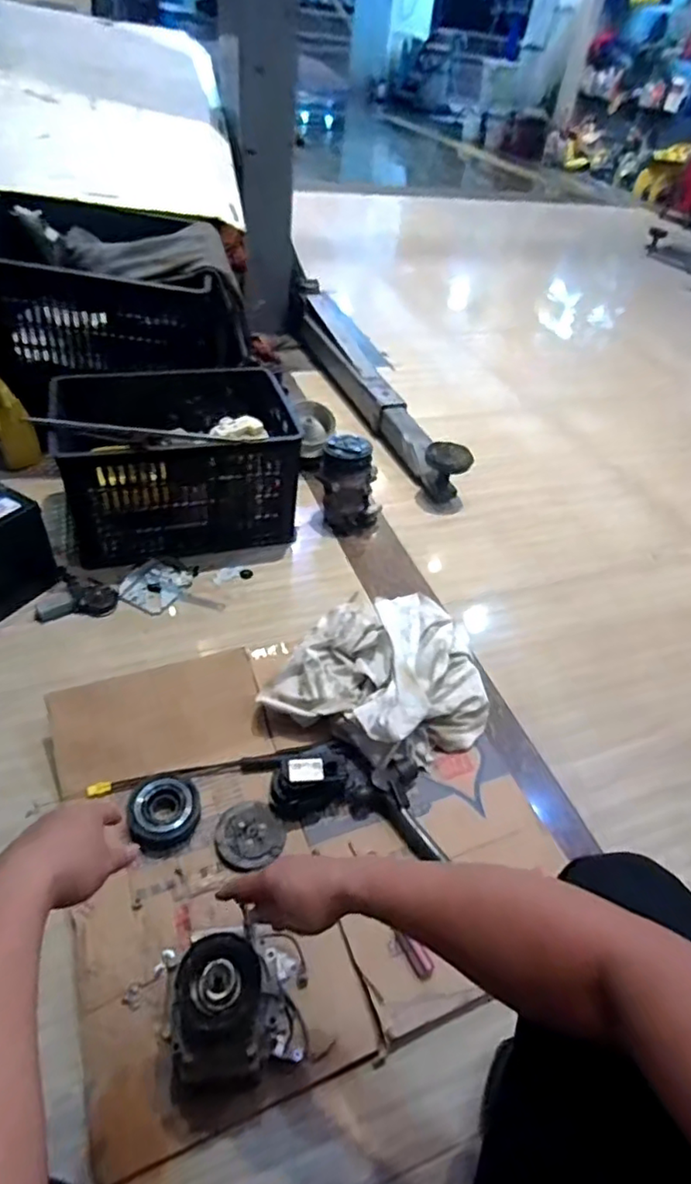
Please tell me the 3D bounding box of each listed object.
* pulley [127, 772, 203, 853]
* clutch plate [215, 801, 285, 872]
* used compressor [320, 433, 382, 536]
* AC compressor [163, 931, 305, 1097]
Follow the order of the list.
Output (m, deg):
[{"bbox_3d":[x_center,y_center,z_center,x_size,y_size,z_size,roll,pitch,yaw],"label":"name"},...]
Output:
[{"bbox_3d":[-0.269,0.323,0.884,0.102,0.028,0.102,11,50,-13],"label":"pulley"},{"bbox_3d":[-0.141,0.360,0.887,0.099,0.024,0.091,4,44,-4],"label":"clutch plate"},{"bbox_3d":[0.014,-0.251,1.438,0.151,0.209,0.114,5,44,-4],"label":"used compressor"},{"bbox_3d":[-0.110,0.461,0.667,0.162,0.172,0.117,-12,48,-20],"label":"AC compressor"}]

